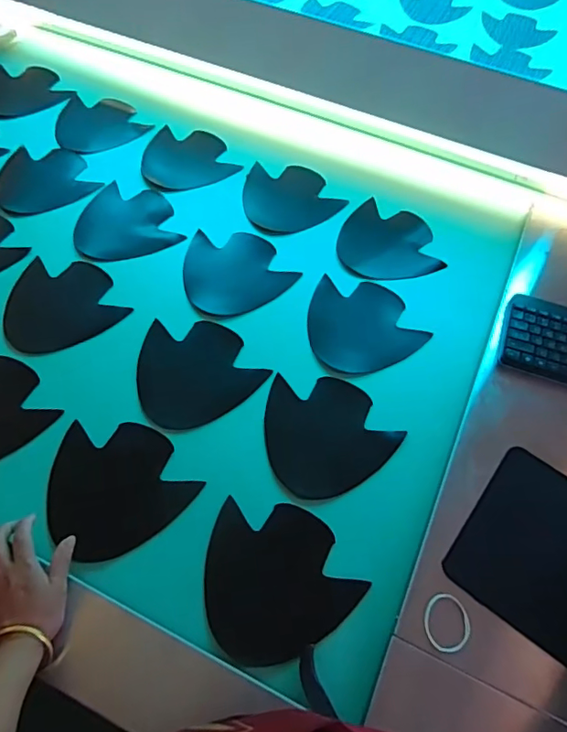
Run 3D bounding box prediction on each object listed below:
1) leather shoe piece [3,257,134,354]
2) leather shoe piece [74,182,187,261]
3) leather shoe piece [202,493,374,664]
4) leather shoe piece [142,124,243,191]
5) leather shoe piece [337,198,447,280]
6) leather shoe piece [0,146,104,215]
[{"bbox_3d":[-0.364,-0.106,0.834,0.172,0.004,0.179,-28,64,-18],"label":"leather shoe piece"},{"bbox_3d":[-0.290,-0.263,0.934,0.174,0.004,0.175,-20,64,-14],"label":"leather shoe piece"},{"bbox_3d":[-0.017,0.255,0.634,0.171,0.007,0.184,-32,67,-19],"label":"leather shoe piece"},{"bbox_3d":[-0.200,-0.421,1.039,0.172,0.013,0.193,-22,63,-15],"label":"leather shoe piece"},{"bbox_3d":[0.183,-0.230,0.933,0.176,0.007,0.180,-5,60,-9],"label":"leather shoe piece"},{"bbox_3d":[-0.464,-0.361,0.986,0.174,0.010,0.186,1,59,-2],"label":"leather shoe piece"}]

